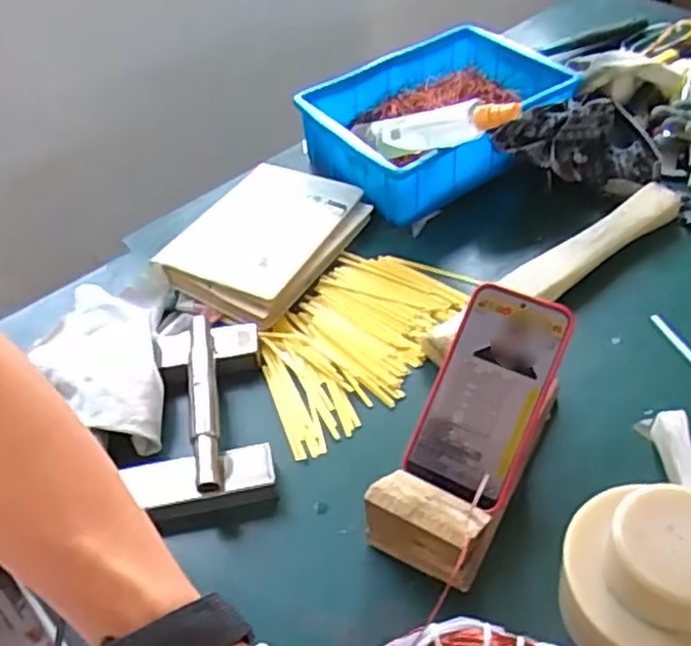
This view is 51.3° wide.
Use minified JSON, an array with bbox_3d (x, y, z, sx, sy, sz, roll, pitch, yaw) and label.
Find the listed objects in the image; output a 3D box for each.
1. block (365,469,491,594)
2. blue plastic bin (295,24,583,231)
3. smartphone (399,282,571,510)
[{"bbox_3d":[0.060,0.142,0.516,0.082,0.059,0.057,24,52,25],"label":"block"},{"bbox_3d":[0.107,-0.239,0.858,0.288,0.090,0.203,-30,51,-24],"label":"blue plastic bin"},{"bbox_3d":[0.109,0.053,0.546,0.080,0.018,0.157,24,88,21],"label":"smartphone"}]

